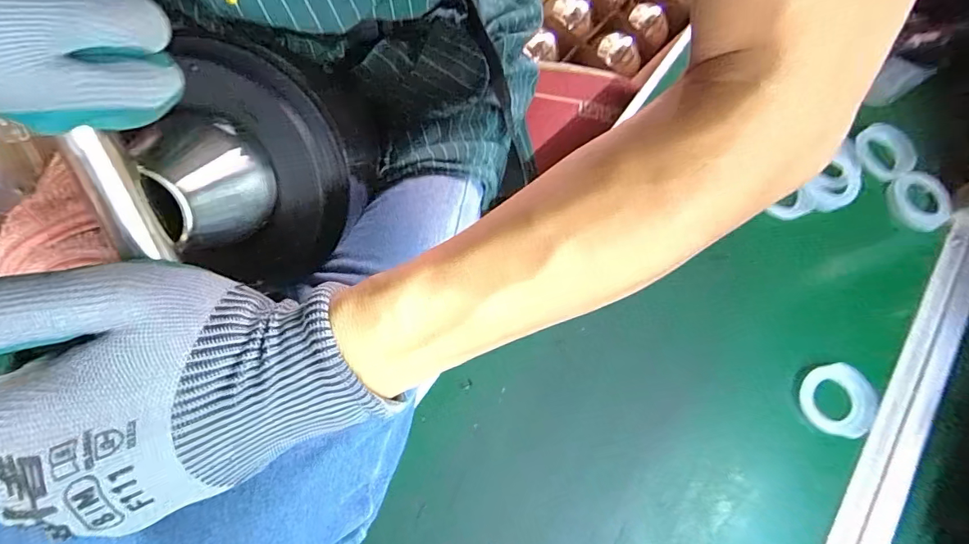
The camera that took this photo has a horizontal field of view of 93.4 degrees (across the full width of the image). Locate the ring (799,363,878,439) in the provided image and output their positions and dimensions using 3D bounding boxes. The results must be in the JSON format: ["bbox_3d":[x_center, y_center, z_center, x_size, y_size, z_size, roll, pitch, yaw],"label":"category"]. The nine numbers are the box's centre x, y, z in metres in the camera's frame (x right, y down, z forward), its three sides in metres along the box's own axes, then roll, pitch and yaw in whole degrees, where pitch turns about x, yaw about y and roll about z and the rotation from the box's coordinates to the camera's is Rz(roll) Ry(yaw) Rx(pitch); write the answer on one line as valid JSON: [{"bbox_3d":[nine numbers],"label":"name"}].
[{"bbox_3d":[0.302,0.109,0.387,0.058,0.009,0.060,1,67,-2],"label":"ring"}]

